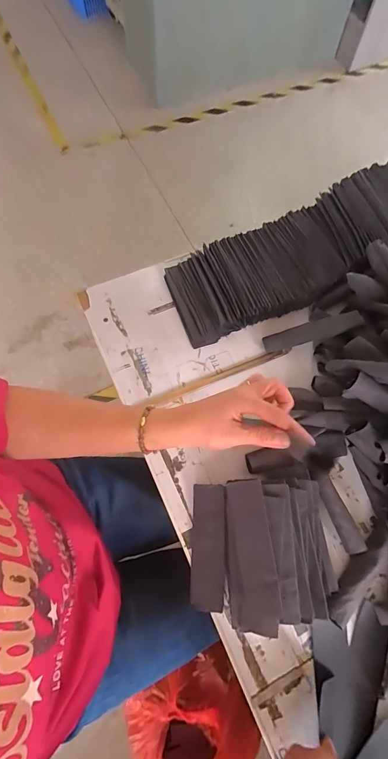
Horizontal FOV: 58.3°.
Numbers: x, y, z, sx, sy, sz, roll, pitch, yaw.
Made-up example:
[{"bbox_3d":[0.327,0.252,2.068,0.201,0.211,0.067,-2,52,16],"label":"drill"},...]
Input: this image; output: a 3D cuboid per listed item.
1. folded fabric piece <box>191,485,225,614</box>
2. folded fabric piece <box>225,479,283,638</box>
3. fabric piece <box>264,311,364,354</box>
[{"bbox_3d":[0.019,0.216,0.453,0.047,0.017,0.148,-6,74,18],"label":"folded fabric piece"},{"bbox_3d":[0.066,0.210,0.420,0.061,0.007,0.166,-15,72,30],"label":"folded fabric piece"},{"bbox_3d":[0.183,-0.075,0.546,0.145,0.010,0.032,-16,68,18],"label":"fabric piece"}]

